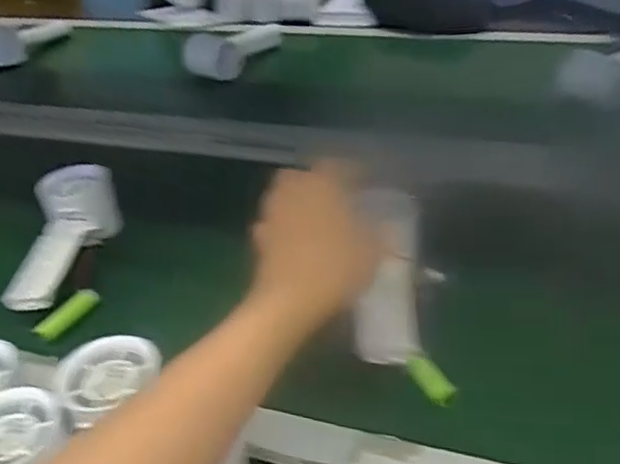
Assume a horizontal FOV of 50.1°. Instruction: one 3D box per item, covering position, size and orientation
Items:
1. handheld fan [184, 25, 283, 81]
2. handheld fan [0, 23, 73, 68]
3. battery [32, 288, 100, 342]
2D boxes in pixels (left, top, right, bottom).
[{"bbox_3d":[-0.113,-0.263,0.949,0.085,0.049,0.157,14,41,28],"label":"handheld fan"},{"bbox_3d":[-0.467,-0.325,1.104,0.037,0.068,0.157,21,44,34],"label":"handheld fan"},{"bbox_3d":[-0.187,0.063,0.516,0.011,0.016,0.057,11,39,25],"label":"battery"}]

